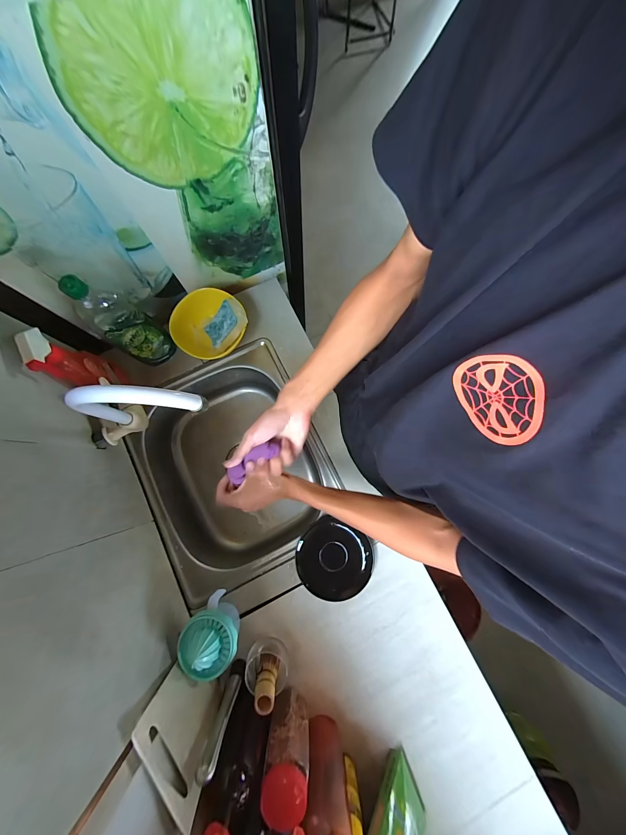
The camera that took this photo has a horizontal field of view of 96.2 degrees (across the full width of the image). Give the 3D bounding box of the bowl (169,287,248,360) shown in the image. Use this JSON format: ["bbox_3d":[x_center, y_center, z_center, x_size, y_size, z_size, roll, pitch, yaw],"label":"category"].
[{"bbox_3d":[-0.237,-0.207,0.637,0.162,0.083,0.141,-37,82,-7],"label":"bowl"}]

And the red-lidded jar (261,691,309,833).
[{"bbox_3d":[-0.039,0.538,0.464,0.067,0.158,0.066,0,79,-1],"label":"red-lidded jar"}]

